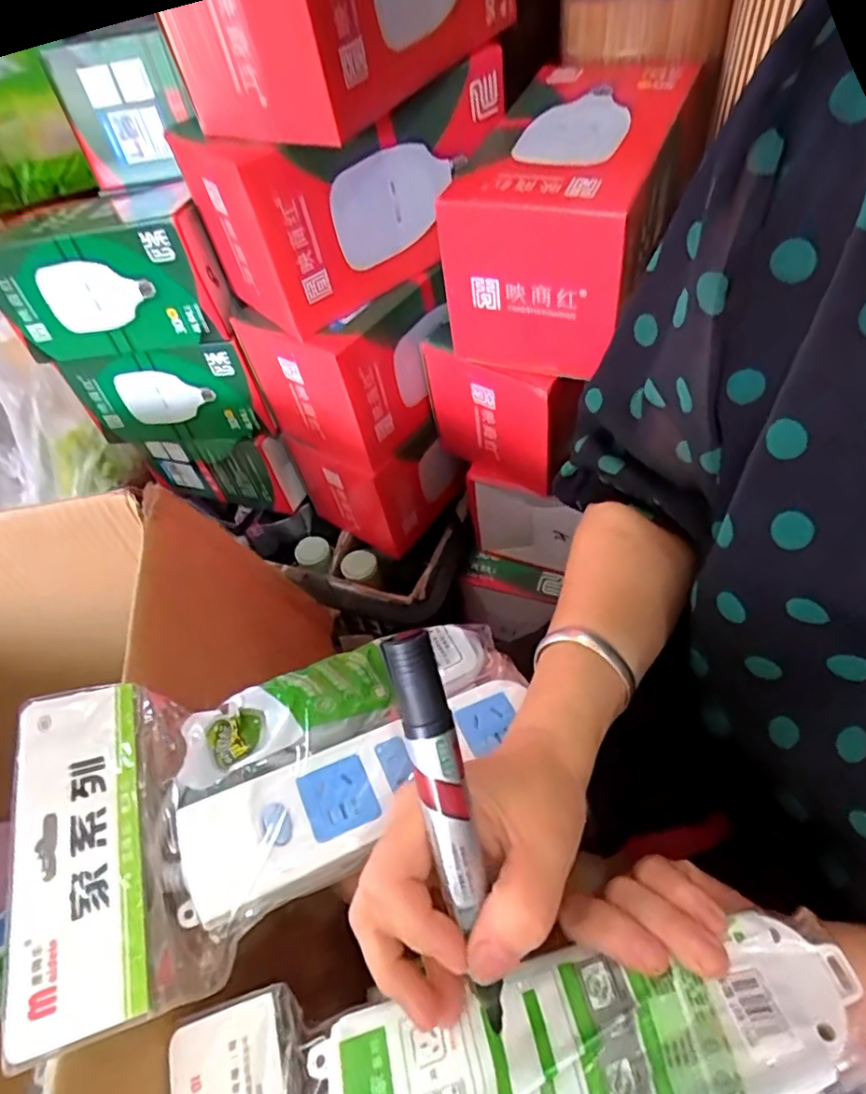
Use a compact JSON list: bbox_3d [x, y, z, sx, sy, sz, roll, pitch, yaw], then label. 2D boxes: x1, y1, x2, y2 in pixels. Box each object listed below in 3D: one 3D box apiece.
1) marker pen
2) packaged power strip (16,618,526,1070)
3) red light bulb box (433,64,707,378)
[{"bbox_3d":[0.007,0.103,0.226,0.017,0.011,0.149,-14,94,-5],"label":"marker pen"},{"bbox_3d":[-0.068,0.117,0.313,0.251,0.048,0.148,-18,50,-9],"label":"packaged power strip"},{"bbox_3d":[0.109,-0.261,0.489,0.129,0.135,0.219,16,54,19],"label":"red light bulb box"}]

